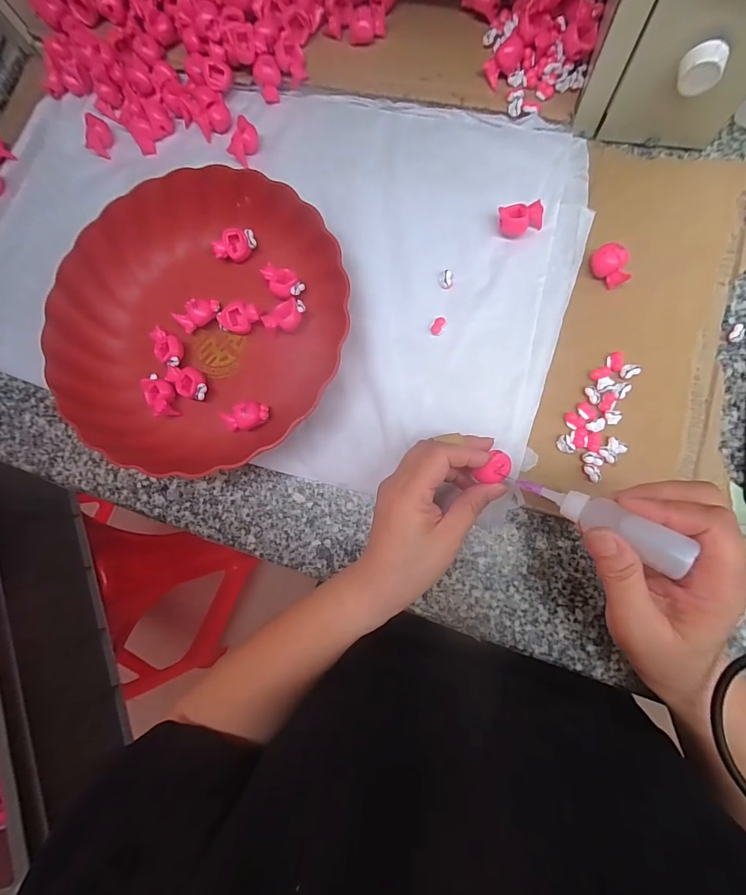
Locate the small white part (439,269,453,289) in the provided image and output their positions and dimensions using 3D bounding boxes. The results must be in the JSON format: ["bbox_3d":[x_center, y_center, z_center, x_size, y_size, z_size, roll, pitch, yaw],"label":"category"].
[{"bbox_3d":[0.059,-0.138,0.326,0.011,0.005,0.016,5,84,8],"label":"small white part"}]

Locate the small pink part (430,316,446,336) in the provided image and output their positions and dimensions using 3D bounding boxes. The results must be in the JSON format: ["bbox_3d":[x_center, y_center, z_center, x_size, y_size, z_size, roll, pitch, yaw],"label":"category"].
[{"bbox_3d":[0.052,-0.098,0.321,0.009,0.004,0.015,30,88,9],"label":"small pink part"}]

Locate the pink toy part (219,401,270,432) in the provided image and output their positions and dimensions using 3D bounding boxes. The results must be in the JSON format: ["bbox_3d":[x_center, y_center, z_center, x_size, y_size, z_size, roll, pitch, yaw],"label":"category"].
[{"bbox_3d":[-0.101,-0.024,0.327,0.033,0.024,0.020,-18,82,5],"label":"pink toy part"}]

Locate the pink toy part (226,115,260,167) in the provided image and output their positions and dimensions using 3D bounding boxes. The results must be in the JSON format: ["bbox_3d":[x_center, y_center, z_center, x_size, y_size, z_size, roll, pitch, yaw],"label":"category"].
[{"bbox_3d":[-0.119,-0.279,0.368,0.018,0.021,0.033,25,87,9],"label":"pink toy part"}]

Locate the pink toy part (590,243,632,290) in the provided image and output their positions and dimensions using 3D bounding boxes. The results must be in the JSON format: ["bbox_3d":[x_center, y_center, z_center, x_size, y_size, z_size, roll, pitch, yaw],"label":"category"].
[{"bbox_3d":[0.181,-0.138,0.307,0.022,0.022,0.028,-8,83,6],"label":"pink toy part"}]

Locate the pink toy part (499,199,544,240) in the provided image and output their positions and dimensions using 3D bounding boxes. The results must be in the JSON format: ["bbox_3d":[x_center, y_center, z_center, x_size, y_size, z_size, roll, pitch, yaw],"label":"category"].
[{"bbox_3d":[0.116,-0.178,0.315,0.032,0.014,0.020,-10,82,6],"label":"pink toy part"}]

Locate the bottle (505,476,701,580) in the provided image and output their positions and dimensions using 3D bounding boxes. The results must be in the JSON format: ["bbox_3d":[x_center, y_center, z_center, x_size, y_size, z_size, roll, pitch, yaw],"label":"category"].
[{"bbox_3d":[0.123,0.038,0.223,0.091,0.016,0.019,30,87,45],"label":"bottle"}]

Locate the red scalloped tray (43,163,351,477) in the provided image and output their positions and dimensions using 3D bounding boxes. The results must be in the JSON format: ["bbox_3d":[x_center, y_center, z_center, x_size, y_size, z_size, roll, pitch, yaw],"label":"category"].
[{"bbox_3d":[-0.142,-0.104,0.335,0.226,0.051,0.242,24,87,9],"label":"red scalloped tray"}]

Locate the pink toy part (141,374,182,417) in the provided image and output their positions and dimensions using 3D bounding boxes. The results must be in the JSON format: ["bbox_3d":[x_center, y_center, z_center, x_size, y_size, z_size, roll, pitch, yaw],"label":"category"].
[{"bbox_3d":[-0.178,-0.043,0.339,0.023,0.019,0.034,-41,80,1],"label":"pink toy part"}]

